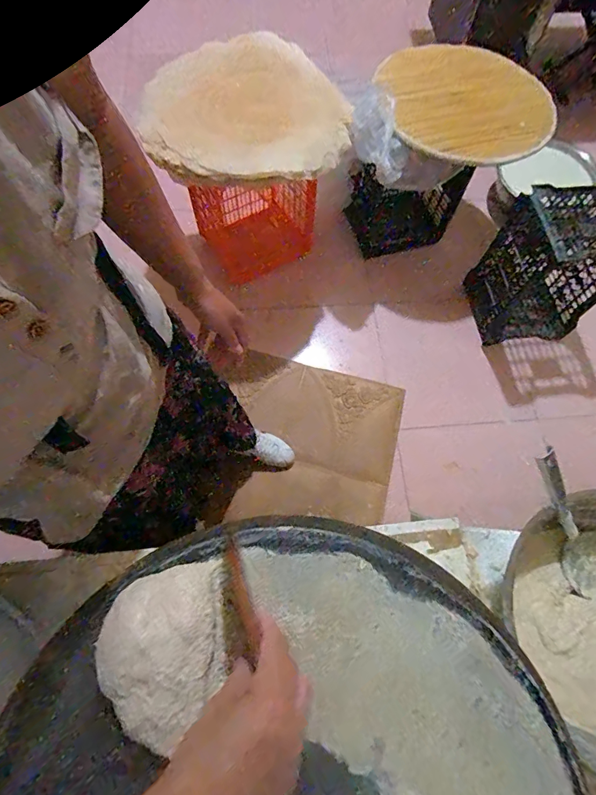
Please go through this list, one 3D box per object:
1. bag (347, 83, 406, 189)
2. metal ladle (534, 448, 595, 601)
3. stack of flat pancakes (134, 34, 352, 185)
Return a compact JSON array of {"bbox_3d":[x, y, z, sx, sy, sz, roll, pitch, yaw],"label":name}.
[{"bbox_3d":[0.206,-0.683,1.100,0.127,0.075,0.233,-21,98,-10],"label":"bag"},{"bbox_3d":[0.431,0.199,0.645,0.093,0.077,0.283,-43,114,-16],"label":"metal ladle"},{"bbox_3d":[-0.162,-0.779,1.149,0.580,0.041,0.322,0,110,11],"label":"stack of flat pancakes"}]

